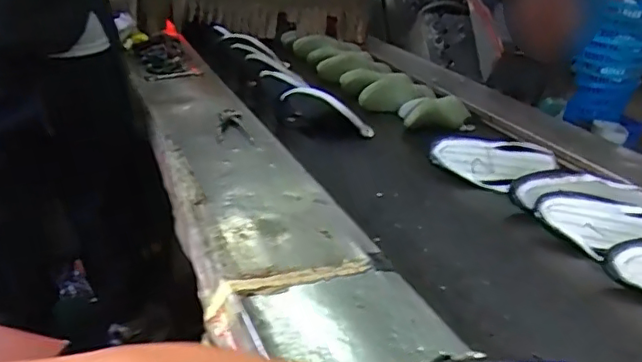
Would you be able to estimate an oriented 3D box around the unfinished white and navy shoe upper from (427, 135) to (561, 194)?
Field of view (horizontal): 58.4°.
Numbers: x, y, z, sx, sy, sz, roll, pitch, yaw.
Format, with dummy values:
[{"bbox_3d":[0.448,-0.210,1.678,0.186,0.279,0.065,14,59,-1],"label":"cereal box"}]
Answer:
[{"bbox_3d":[0.360,-0.031,1.202,0.260,0.100,0.084,9,24,5],"label":"unfinished white and navy shoe upper"}]

